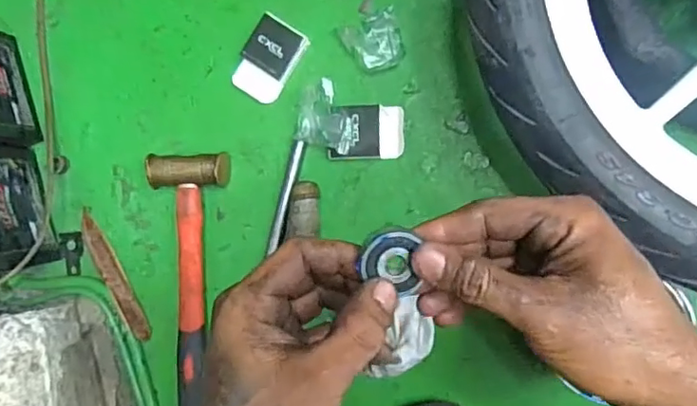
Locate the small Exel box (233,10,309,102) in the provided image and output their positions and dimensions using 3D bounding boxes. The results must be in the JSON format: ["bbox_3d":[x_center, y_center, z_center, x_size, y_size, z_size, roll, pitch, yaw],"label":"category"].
[{"bbox_3d":[-0.073,-0.131,0.512,0.047,0.019,0.074,34,95,7],"label":"small Exel box"}]

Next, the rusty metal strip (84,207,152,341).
[{"bbox_3d":[-0.228,0.070,0.540,0.017,0.012,0.137,-30,86,7],"label":"rusty metal strip"}]

